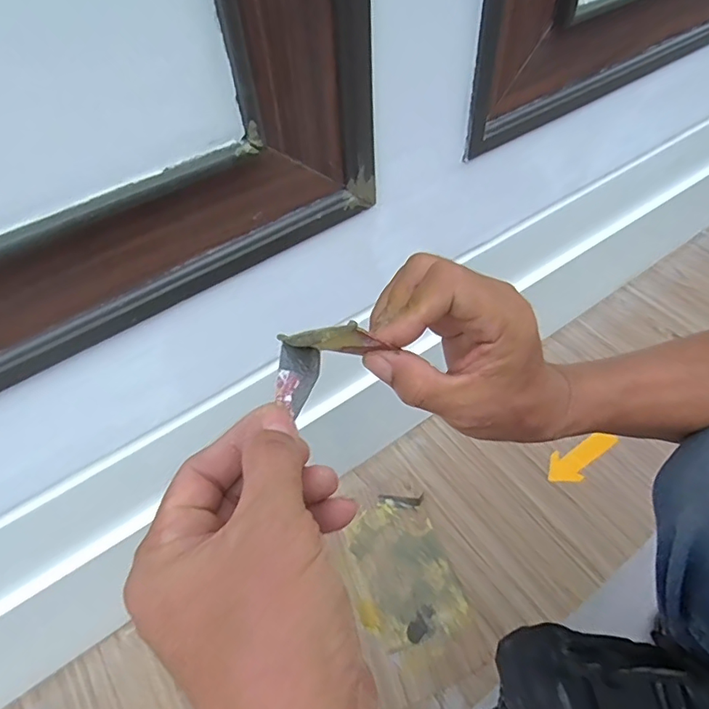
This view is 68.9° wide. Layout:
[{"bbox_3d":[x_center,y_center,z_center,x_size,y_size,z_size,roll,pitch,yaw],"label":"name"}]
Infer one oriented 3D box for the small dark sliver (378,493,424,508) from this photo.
[{"bbox_3d":[0.063,0.196,0.693,0.058,0.004,0.018,-1,52,5],"label":"small dark sliver"}]

